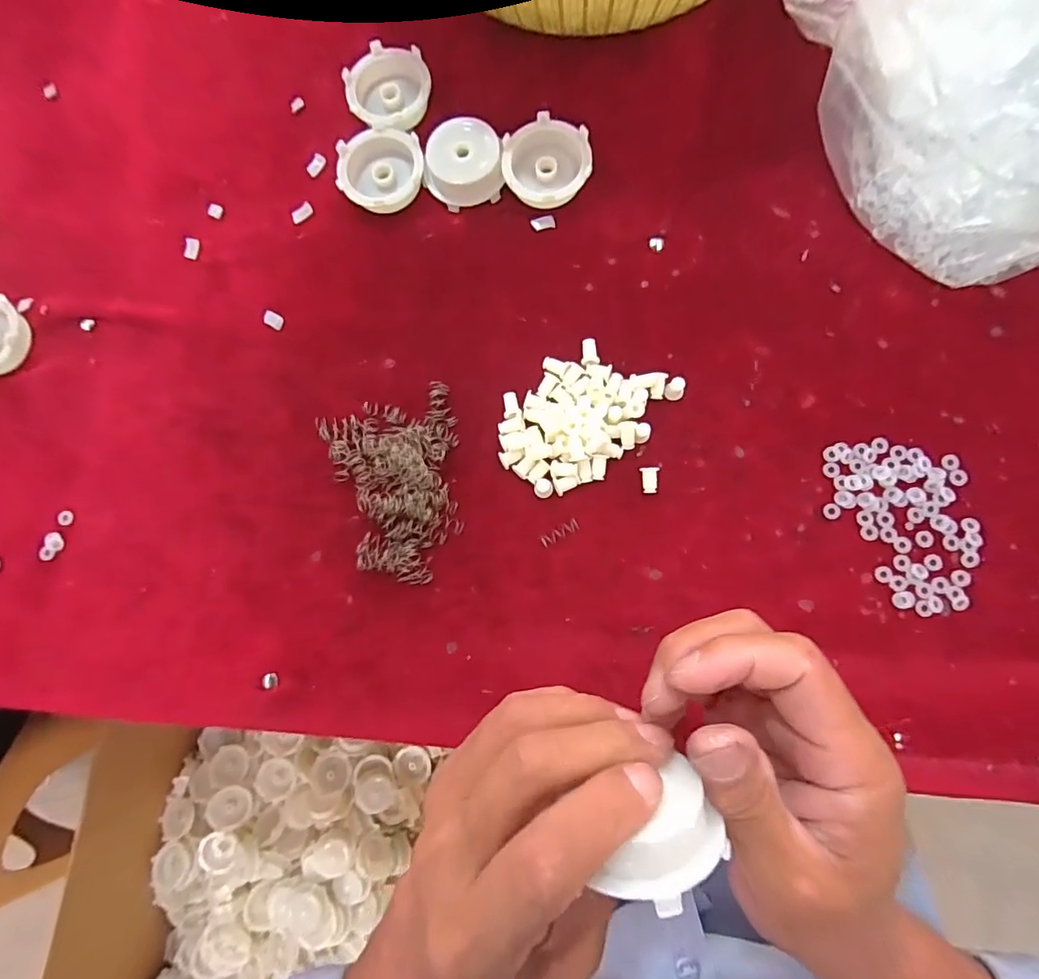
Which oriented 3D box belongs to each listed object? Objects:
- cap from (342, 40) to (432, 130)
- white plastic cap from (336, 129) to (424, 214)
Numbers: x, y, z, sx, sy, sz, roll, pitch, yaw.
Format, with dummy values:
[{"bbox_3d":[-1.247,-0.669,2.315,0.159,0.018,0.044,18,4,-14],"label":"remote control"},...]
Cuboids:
[{"bbox_3d":[-0.091,-0.279,0.355,0.057,0.016,0.061,0,84,4],"label":"cap"},{"bbox_3d":[-0.094,-0.219,0.346,0.057,0.012,0.056,0,84,4],"label":"white plastic cap"}]

